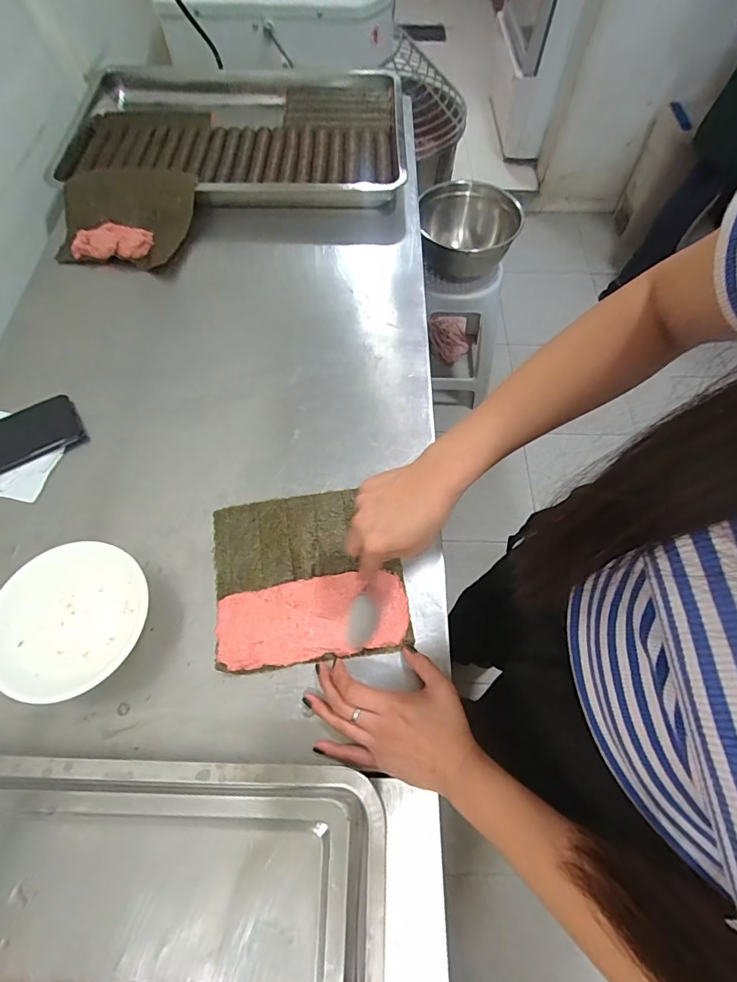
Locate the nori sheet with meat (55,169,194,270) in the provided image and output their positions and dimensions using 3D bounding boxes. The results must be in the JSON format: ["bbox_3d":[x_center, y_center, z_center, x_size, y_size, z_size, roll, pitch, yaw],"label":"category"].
[{"bbox_3d":[-0.386,-0.441,0.708,0.187,0.038,0.175,7,80,-5],"label":"nori sheet with meat"}]

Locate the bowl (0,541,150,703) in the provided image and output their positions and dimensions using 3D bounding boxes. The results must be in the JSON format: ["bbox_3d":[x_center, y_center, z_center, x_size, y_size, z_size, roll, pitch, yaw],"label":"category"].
[{"bbox_3d":[-0.290,0.126,0.437,0.133,0.049,0.139,0,64,0],"label":"bowl"}]

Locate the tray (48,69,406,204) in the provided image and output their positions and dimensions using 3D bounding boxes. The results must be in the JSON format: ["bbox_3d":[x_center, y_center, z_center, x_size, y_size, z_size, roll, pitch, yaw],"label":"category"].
[{"bbox_3d":[-0.249,-0.666,0.826,0.613,0.058,0.407,0,64,0],"label":"tray"}]

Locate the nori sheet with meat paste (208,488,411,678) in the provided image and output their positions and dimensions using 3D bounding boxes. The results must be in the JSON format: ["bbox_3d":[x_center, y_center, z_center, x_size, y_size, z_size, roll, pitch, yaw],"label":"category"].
[{"bbox_3d":[-0.066,0.087,0.479,0.194,0.011,0.183,-9,64,-4],"label":"nori sheet with meat paste"}]

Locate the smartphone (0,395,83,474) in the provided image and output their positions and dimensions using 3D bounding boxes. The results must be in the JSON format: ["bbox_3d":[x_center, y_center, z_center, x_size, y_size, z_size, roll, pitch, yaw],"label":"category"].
[{"bbox_3d":[-0.445,-0.060,0.548,0.163,0.016,0.075,-31,68,-14],"label":"smartphone"}]

